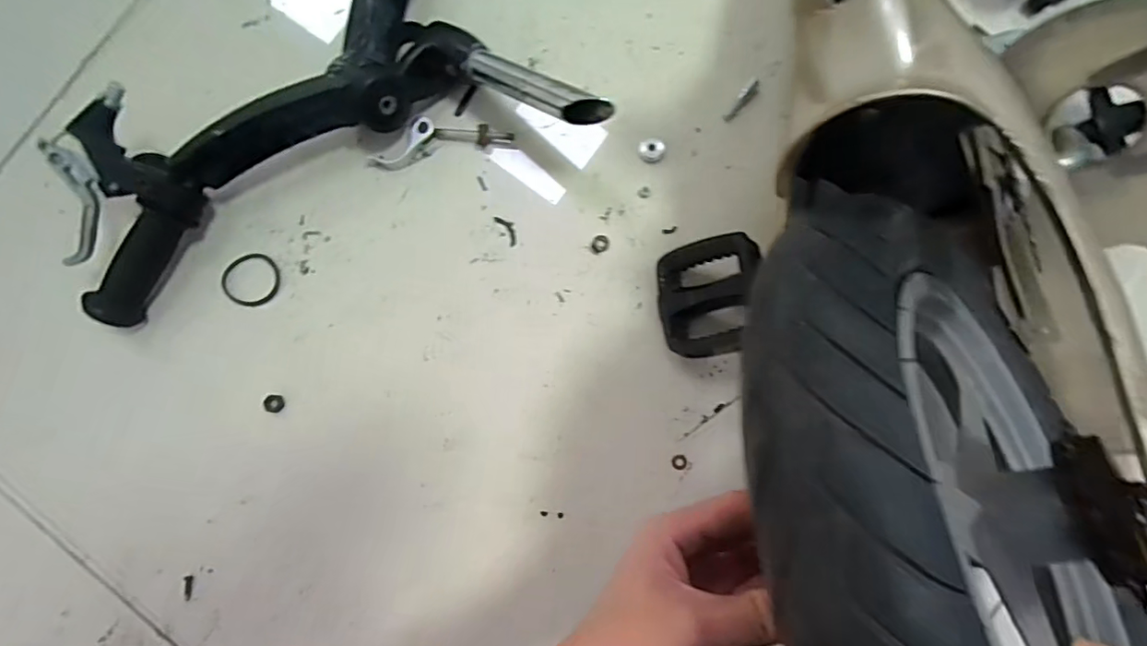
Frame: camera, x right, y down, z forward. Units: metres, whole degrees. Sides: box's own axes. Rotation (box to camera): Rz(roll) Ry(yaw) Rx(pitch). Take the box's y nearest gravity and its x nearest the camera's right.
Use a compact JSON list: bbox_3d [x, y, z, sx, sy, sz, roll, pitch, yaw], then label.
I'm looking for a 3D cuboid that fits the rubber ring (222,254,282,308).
[{"bbox_3d":[-0.249,-0.033,0.422,0.045,0.004,0.042,0,84,4],"label":"rubber ring"}]

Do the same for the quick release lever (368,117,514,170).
[{"bbox_3d":[-0.105,-0.143,0.422,0.113,0.012,0.029,-10,83,3],"label":"quick release lever"}]

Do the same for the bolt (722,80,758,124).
[{"bbox_3d":[0.128,-0.169,0.417,0.010,0.006,0.036,39,88,7],"label":"bolt"}]

